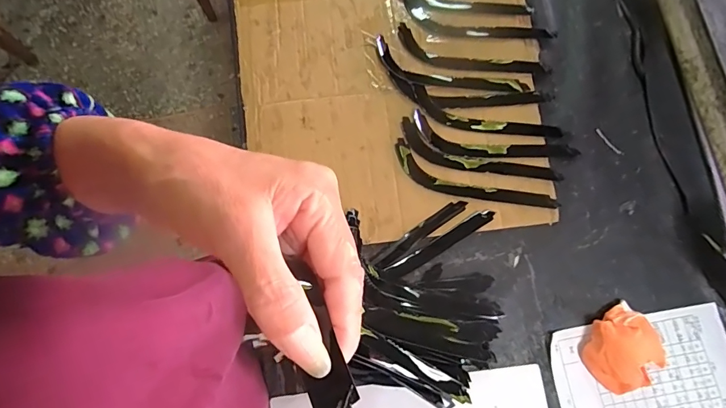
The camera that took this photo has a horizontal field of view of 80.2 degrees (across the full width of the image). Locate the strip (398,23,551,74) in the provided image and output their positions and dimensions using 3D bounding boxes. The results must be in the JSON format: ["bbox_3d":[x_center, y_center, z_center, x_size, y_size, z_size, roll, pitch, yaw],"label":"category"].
[{"bbox_3d":[0.145,-0.199,0.590,0.207,0.004,0.046,18,79,5],"label":"strip"}]

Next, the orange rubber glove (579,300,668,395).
[{"bbox_3d":[0.293,0.160,0.482,0.085,0.052,0.076,-28,78,-5],"label":"orange rubber glove"}]

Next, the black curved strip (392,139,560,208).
[{"bbox_3d":[0.136,-0.024,0.547,0.211,0.005,0.046,23,79,6],"label":"black curved strip"}]

